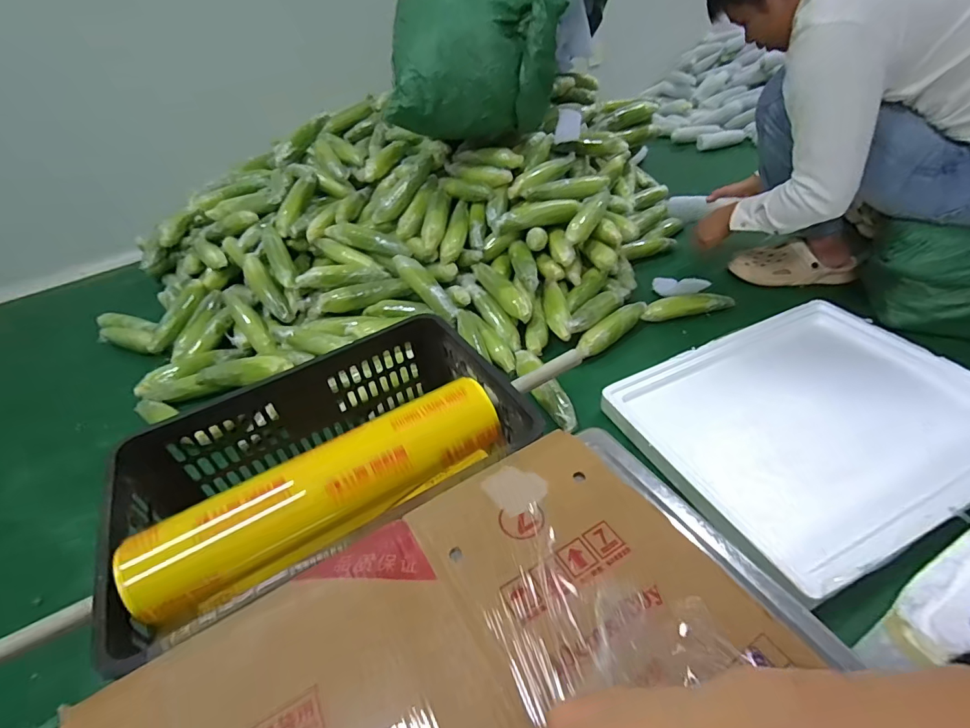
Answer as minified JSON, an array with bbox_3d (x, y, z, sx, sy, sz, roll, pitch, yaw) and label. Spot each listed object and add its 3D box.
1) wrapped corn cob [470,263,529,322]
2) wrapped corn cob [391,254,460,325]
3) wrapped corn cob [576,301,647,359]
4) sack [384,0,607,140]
[{"bbox_3d":[0.046,-0.177,1.107,0.054,0.052,0.212,-25,57,-23],"label":"wrapped corn cob"},{"bbox_3d":[-0.141,-0.186,1.093,0.043,0.044,0.244,-31,66,-28],"label":"wrapped corn cob"},{"bbox_3d":[0.288,-0.081,1.051,0.218,0.050,0.046,-35,47,-28],"label":"wrapped corn cob"},{"bbox_3d":[0.054,-0.837,1.151,0.399,0.398,0.573,9,43,18],"label":"sack"}]

